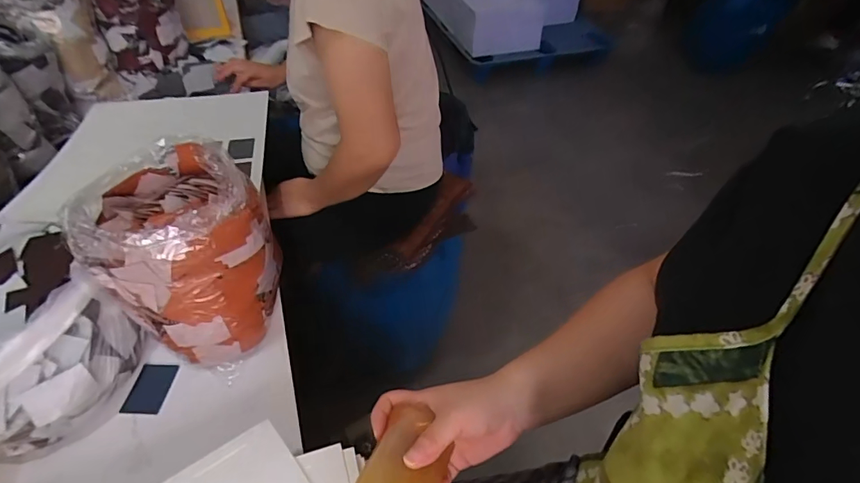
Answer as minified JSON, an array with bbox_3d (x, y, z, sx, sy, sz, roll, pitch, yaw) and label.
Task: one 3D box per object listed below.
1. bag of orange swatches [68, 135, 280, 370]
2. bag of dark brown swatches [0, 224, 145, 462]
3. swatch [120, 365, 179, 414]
[{"bbox_3d":[-0.305,0.019,0.586,0.191,0.217,0.199,-26,51,-24],"label":"bag of orange swatches"},{"bbox_3d":[-0.505,0.105,0.553,0.274,0.129,0.202,30,52,26],"label":"bag of dark brown swatches"},{"bbox_3d":[-0.355,0.186,0.580,0.048,0.004,0.067,0,42,0],"label":"swatch"}]

